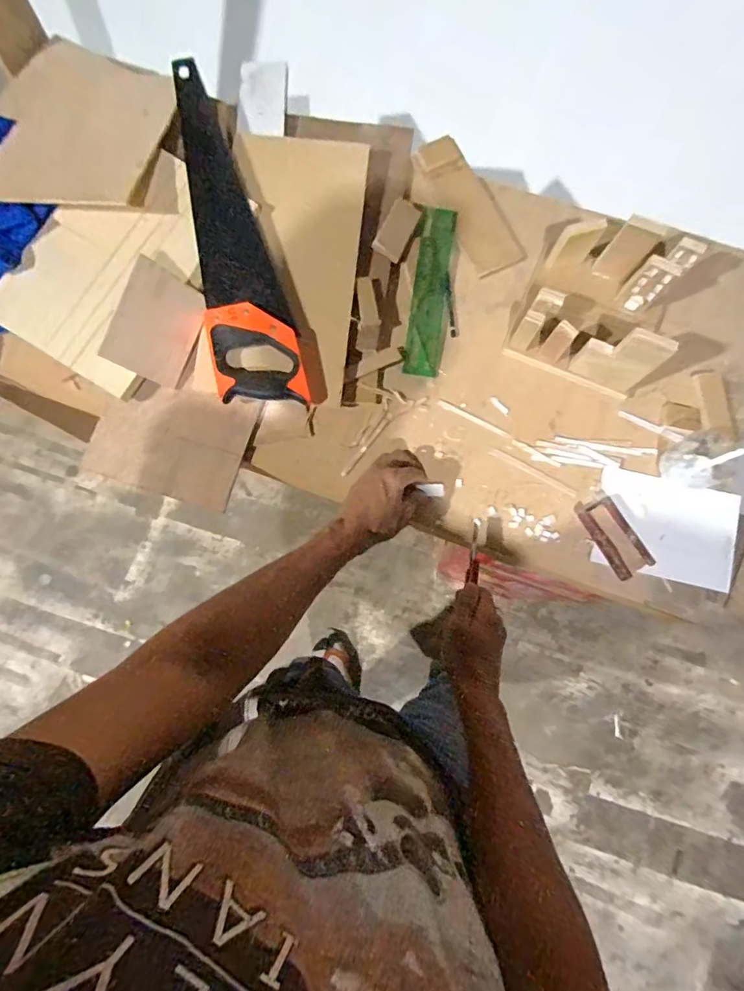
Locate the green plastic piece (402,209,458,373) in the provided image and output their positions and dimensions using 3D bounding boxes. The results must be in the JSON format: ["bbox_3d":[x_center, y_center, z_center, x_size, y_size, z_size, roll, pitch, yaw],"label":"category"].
[{"bbox_3d":[0.082,-0.288,0.679,0.046,0.004,0.253,9,81,-4],"label":"green plastic piece"}]

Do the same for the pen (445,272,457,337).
[{"bbox_3d":[0.110,-0.267,0.679,0.012,0.006,0.094,-5,79,-1],"label":"pen"}]

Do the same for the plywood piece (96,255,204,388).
[{"bbox_3d":[-0.262,-0.207,0.593,0.011,0.097,0.125,26,93,36],"label":"plywood piece"}]

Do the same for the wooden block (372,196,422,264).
[{"bbox_3d":[0.035,-0.373,0.686,0.042,0.012,0.093,26,77,-9],"label":"wooden block"}]

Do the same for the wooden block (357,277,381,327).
[{"bbox_3d":[-0.006,-0.262,0.657,0.026,0.014,0.066,-8,79,0],"label":"wooden block"}]

